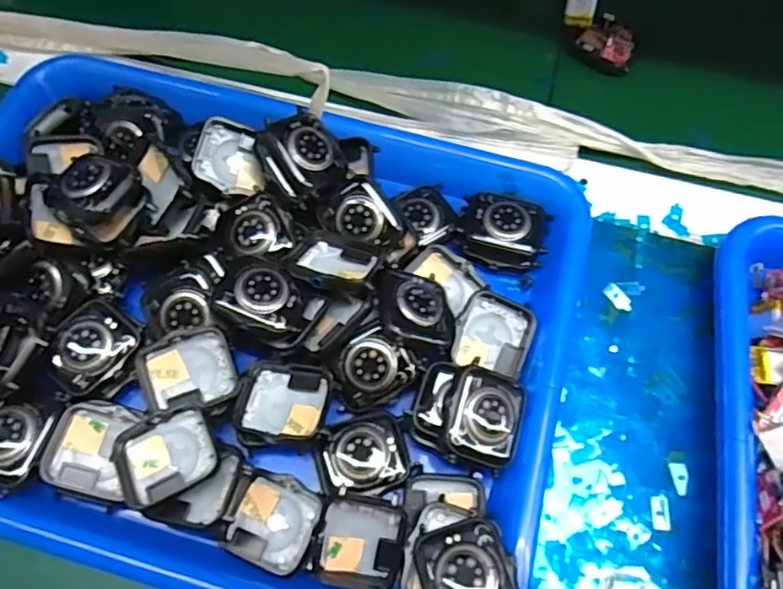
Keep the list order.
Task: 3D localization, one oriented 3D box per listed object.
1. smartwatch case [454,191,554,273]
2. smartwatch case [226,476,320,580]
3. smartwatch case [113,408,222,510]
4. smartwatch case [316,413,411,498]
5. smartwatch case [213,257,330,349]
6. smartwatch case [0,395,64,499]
[{"bbox_3d":[0.061,-0.036,0.329,0.048,0.011,0.039,15,66,6],"label":"smartwatch case"},{"bbox_3d":[-0.053,0.103,0.276,0.037,0.008,0.038,21,67,8],"label":"smartwatch case"},{"bbox_3d":[-0.100,0.070,0.270,0.042,0.009,0.035,-26,67,-8],"label":"smartwatch case"},{"bbox_3d":[-0.013,0.075,0.286,0.040,0.008,0.035,-13,67,-7],"label":"smartwatch case"},{"bbox_3d":[-0.059,0.003,0.292,0.049,0.012,0.036,21,67,8],"label":"smartwatch case"},{"bbox_3d":[-0.173,0.065,0.272,0.036,0.006,0.042,11,66,4],"label":"smartwatch case"}]

